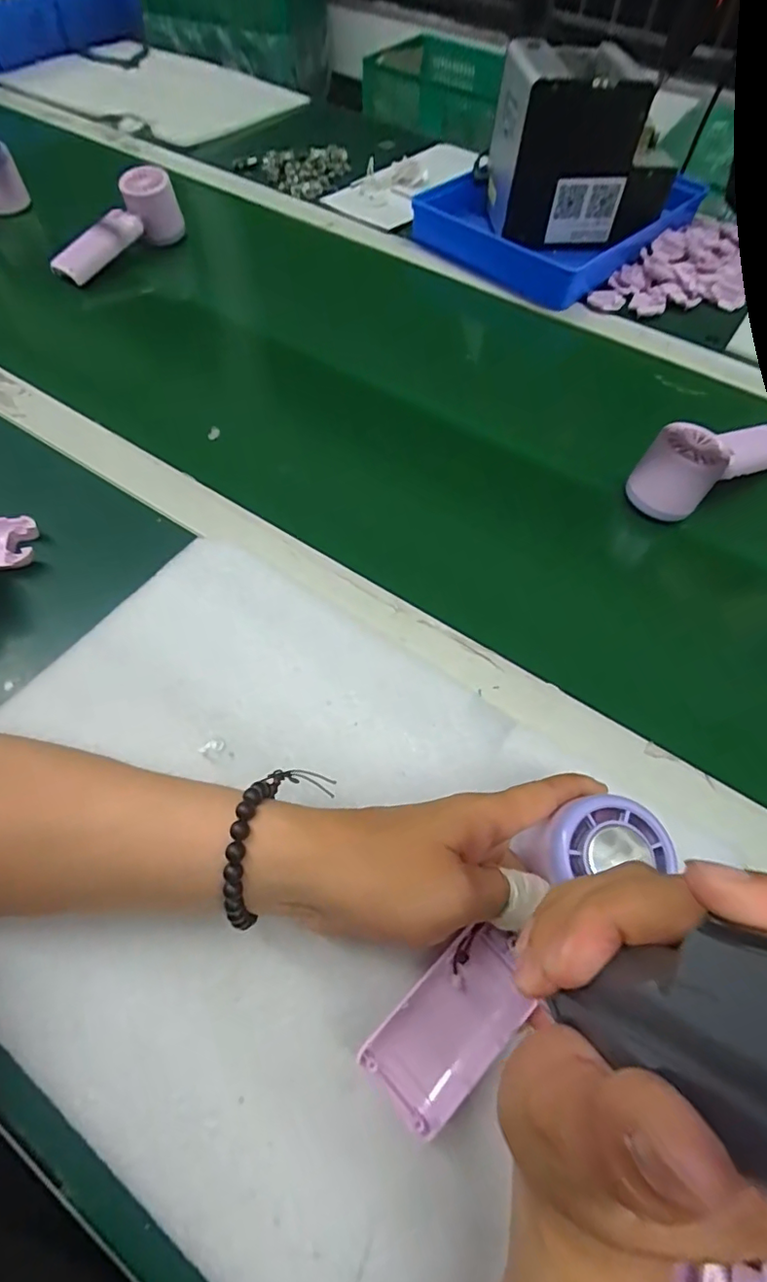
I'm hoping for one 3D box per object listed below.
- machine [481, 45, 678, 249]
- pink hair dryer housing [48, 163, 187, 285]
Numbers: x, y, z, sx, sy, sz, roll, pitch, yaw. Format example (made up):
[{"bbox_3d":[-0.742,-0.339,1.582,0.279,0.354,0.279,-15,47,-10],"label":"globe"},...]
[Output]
[{"bbox_3d":[0.221,-0.555,0.618,0.171,0.139,0.140,-5,60,-7],"label":"machine"},{"bbox_3d":[-0.299,-0.458,0.601,0.155,0.068,0.052,-35,68,-21],"label":"pink hair dryer housing"}]

